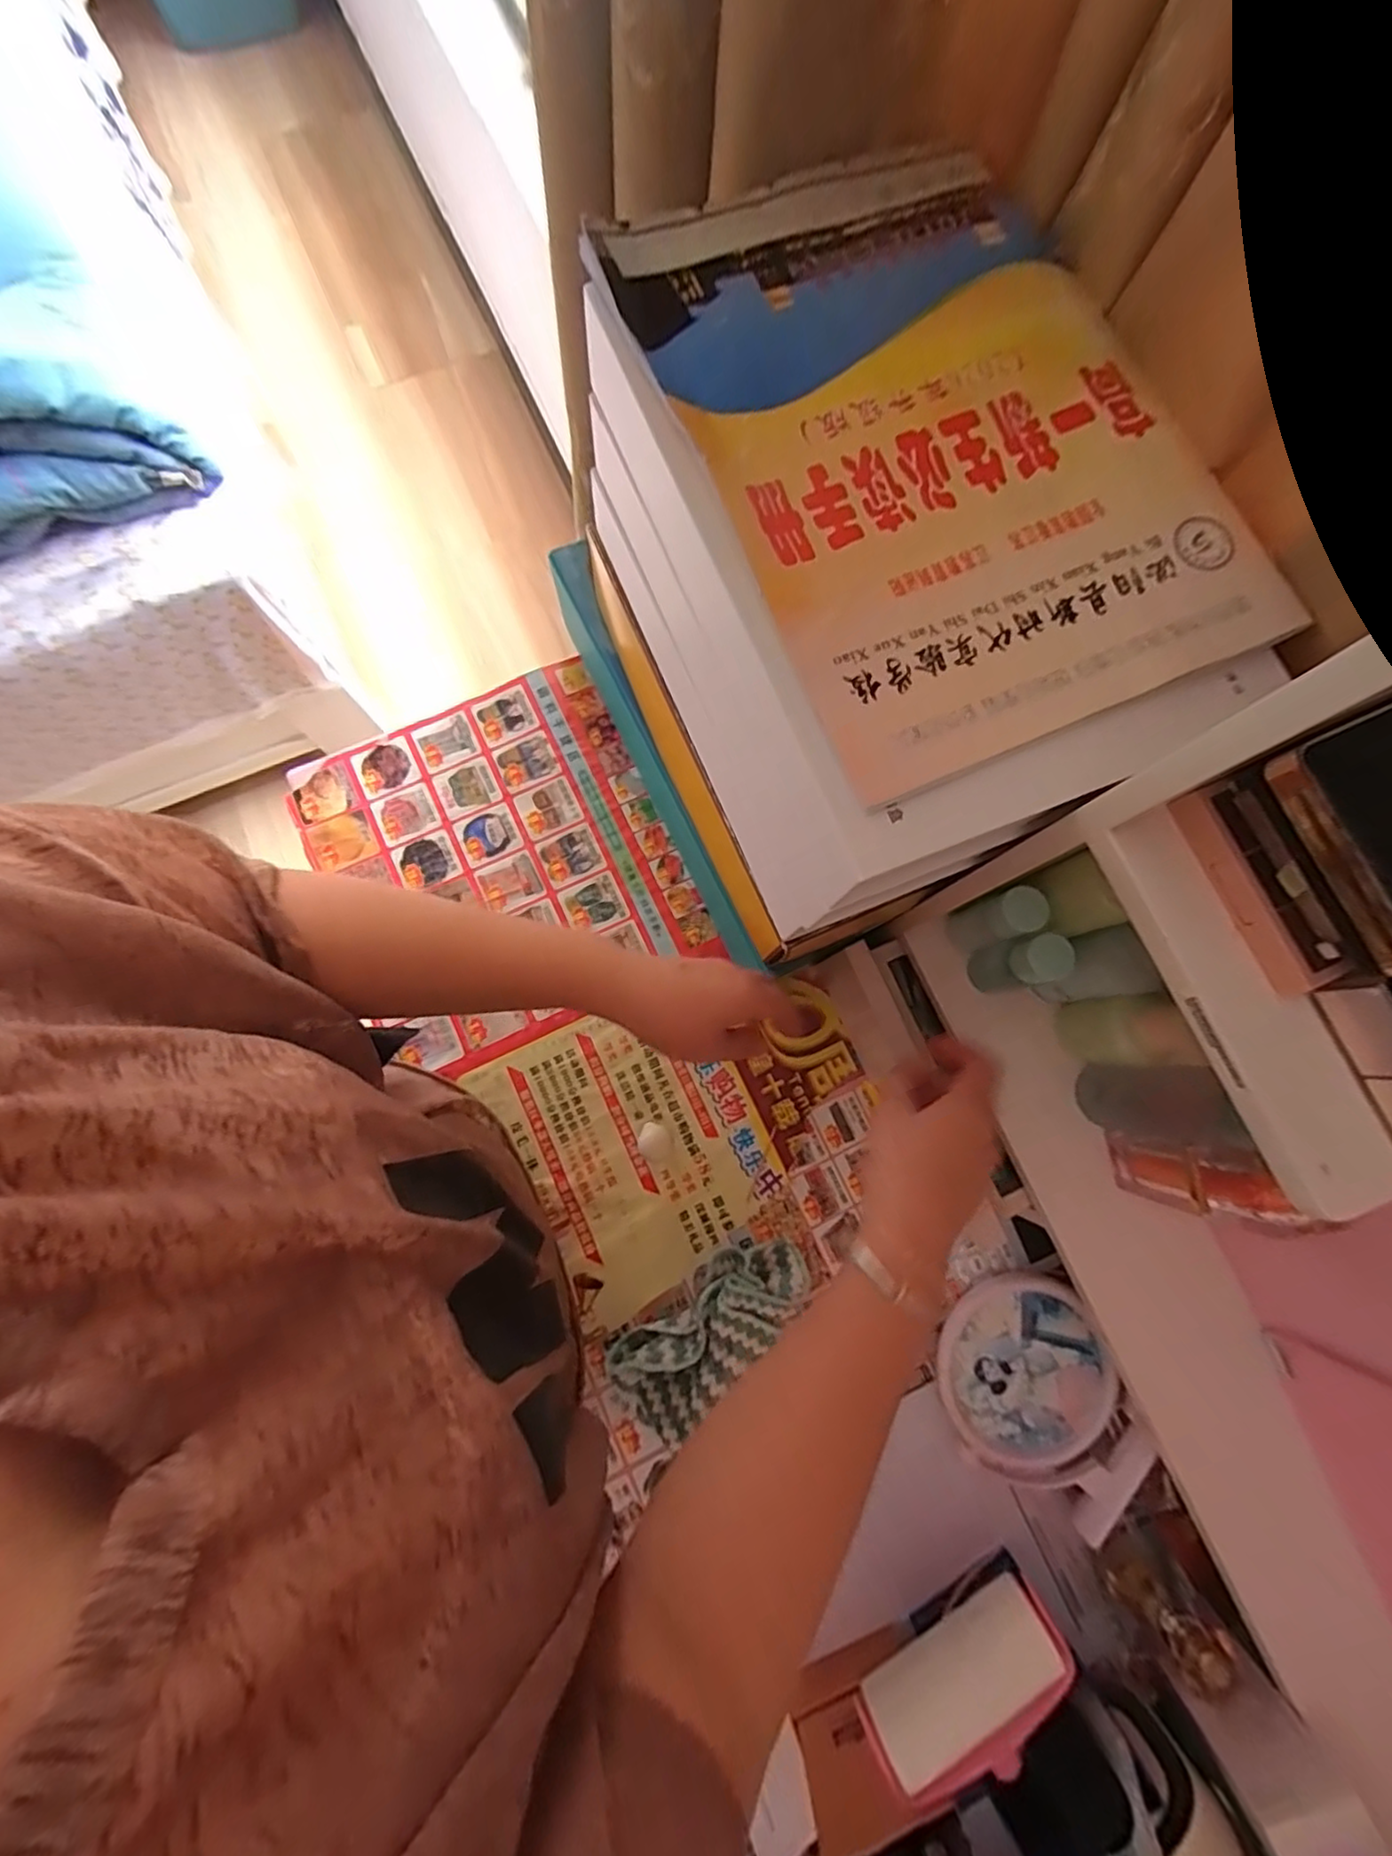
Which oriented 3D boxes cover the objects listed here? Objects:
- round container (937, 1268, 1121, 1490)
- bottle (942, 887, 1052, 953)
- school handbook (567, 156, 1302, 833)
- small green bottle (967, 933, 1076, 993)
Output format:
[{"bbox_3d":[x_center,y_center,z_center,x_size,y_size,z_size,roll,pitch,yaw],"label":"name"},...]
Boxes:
[{"bbox_3d":[0.228,0.310,0.447,0.119,0.021,0.125,-40,83,-8],"label":"round container"},{"bbox_3d":[0.183,-0.004,0.401,0.022,0.079,0.027,-24,81,-5],"label":"bottle"},{"bbox_3d":[0.098,-0.206,0.270,0.193,0.010,0.274,-22,81,-5],"label":"school handbook"},{"bbox_3d":[0.196,0.023,0.399,0.023,0.077,0.027,-9,80,-3],"label":"small green bottle"}]

